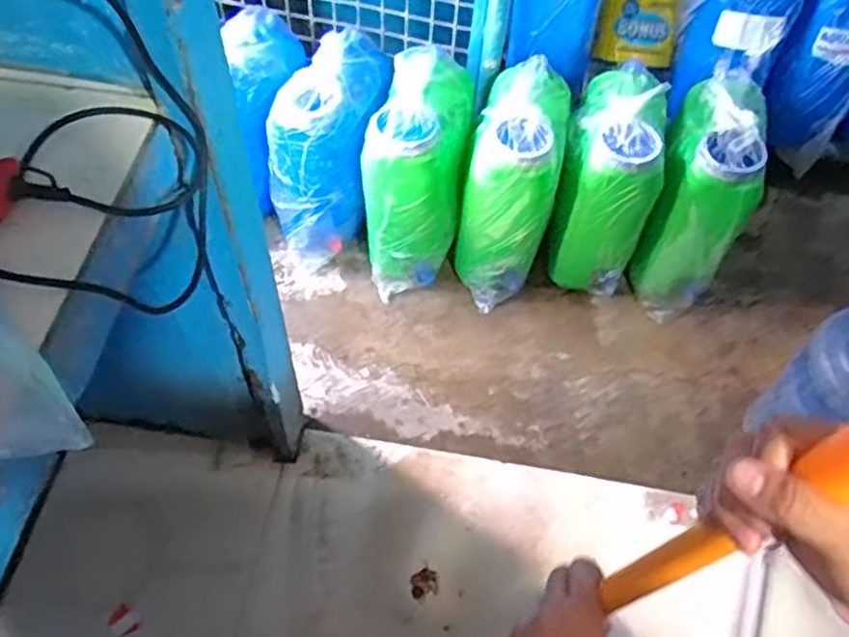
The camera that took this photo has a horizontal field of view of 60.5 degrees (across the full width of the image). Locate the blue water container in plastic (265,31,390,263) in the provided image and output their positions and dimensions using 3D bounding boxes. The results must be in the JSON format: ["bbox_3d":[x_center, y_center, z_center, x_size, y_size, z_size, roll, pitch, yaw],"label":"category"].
[{"bbox_3d":[-0.208,-0.381,1.634,0.216,0.435,0.343,9,58,3],"label":"blue water container in plastic"}]

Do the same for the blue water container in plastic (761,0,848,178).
[{"bbox_3d":[0.848,-0.544,1.546,0.183,0.454,0.180,32,61,16],"label":"blue water container in plastic"}]

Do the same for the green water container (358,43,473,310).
[{"bbox_3d":[-0.012,-0.316,1.598,0.195,0.452,0.361,10,58,4],"label":"green water container"}]

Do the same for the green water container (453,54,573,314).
[{"bbox_3d":[0.186,-0.285,1.588,0.181,0.439,0.337,13,58,6],"label":"green water container"}]

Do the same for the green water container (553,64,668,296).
[{"bbox_3d":[0.387,-0.301,1.583,0.180,0.410,0.292,11,58,5],"label":"green water container"}]

